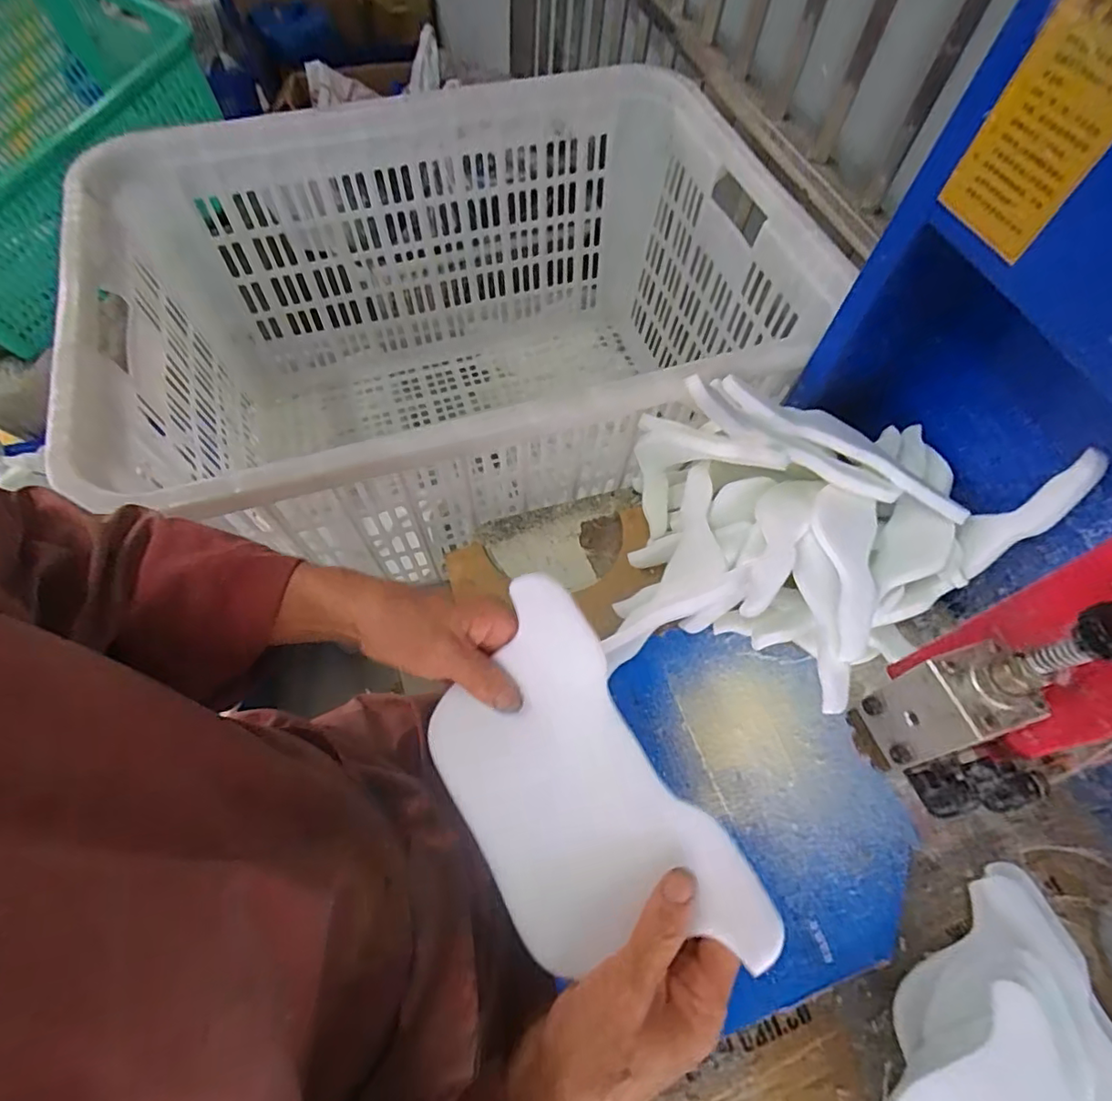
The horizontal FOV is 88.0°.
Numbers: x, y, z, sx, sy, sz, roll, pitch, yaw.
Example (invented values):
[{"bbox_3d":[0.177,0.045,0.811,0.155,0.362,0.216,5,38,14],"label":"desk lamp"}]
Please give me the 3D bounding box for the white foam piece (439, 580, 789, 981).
[{"bbox_3d":[0.005,0.142,0.334,0.130,0.030,0.220,-35,71,5],"label":"white foam piece"}]

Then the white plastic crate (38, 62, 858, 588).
[{"bbox_3d":[-0.125,-0.285,0.827,0.793,0.434,0.596,-17,63,-13],"label":"white plastic crate"}]

